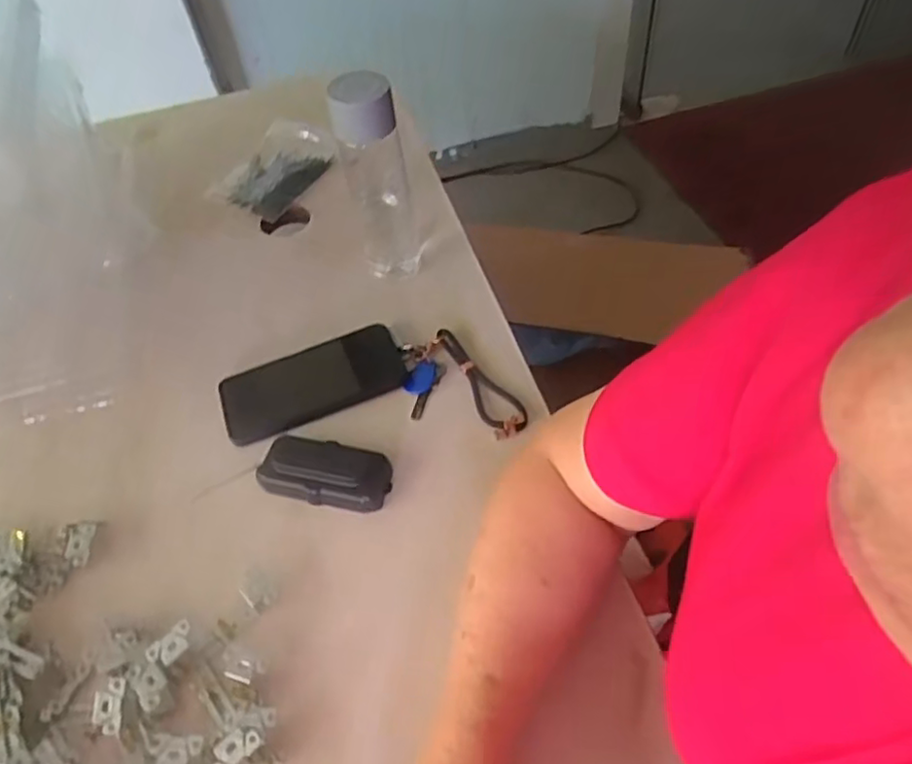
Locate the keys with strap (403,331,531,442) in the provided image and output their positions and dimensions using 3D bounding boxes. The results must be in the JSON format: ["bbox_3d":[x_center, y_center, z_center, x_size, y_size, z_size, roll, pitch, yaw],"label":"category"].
[{"bbox_3d":[0.000,0.009,0.573,0.079,0.012,0.134,-34,56,-20],"label":"keys with strap"}]

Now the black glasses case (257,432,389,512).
[{"bbox_3d":[-0.106,0.071,0.529,0.105,0.022,0.051,8,53,13],"label":"black glasses case"}]

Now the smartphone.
[{"bbox_3d":[-0.132,0.001,0.602,0.167,0.018,0.069,-20,52,-10],"label":"smartphone"}]

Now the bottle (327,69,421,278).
[{"bbox_3d":[-0.074,-0.191,0.615,0.057,0.201,0.058,-11,51,-3],"label":"bottle"}]

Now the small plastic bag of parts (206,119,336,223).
[{"bbox_3d":[-0.229,-0.271,0.824,0.113,0.032,0.155,21,57,21],"label":"small plastic bag of parts"}]

